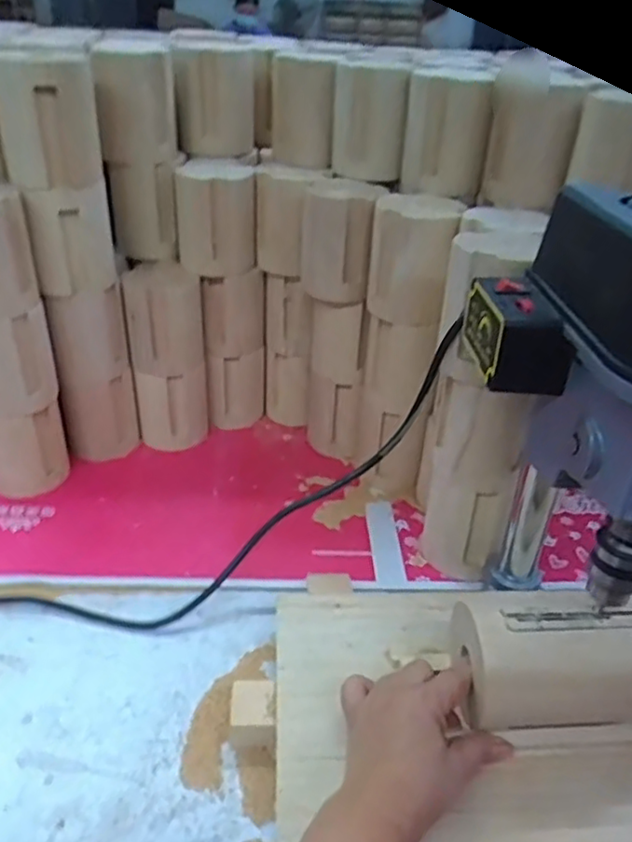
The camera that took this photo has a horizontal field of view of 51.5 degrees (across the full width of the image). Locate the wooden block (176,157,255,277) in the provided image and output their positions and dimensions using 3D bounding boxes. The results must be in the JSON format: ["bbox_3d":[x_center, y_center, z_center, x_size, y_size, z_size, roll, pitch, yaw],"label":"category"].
[{"bbox_3d":[-0.100,-0.207,0.674,0.071,0.100,0.057,-23,41,-35],"label":"wooden block"}]

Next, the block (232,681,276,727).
[{"bbox_3d":[-0.044,0.203,0.460,0.029,0.028,0.031,0,33,-4],"label":"block"}]

